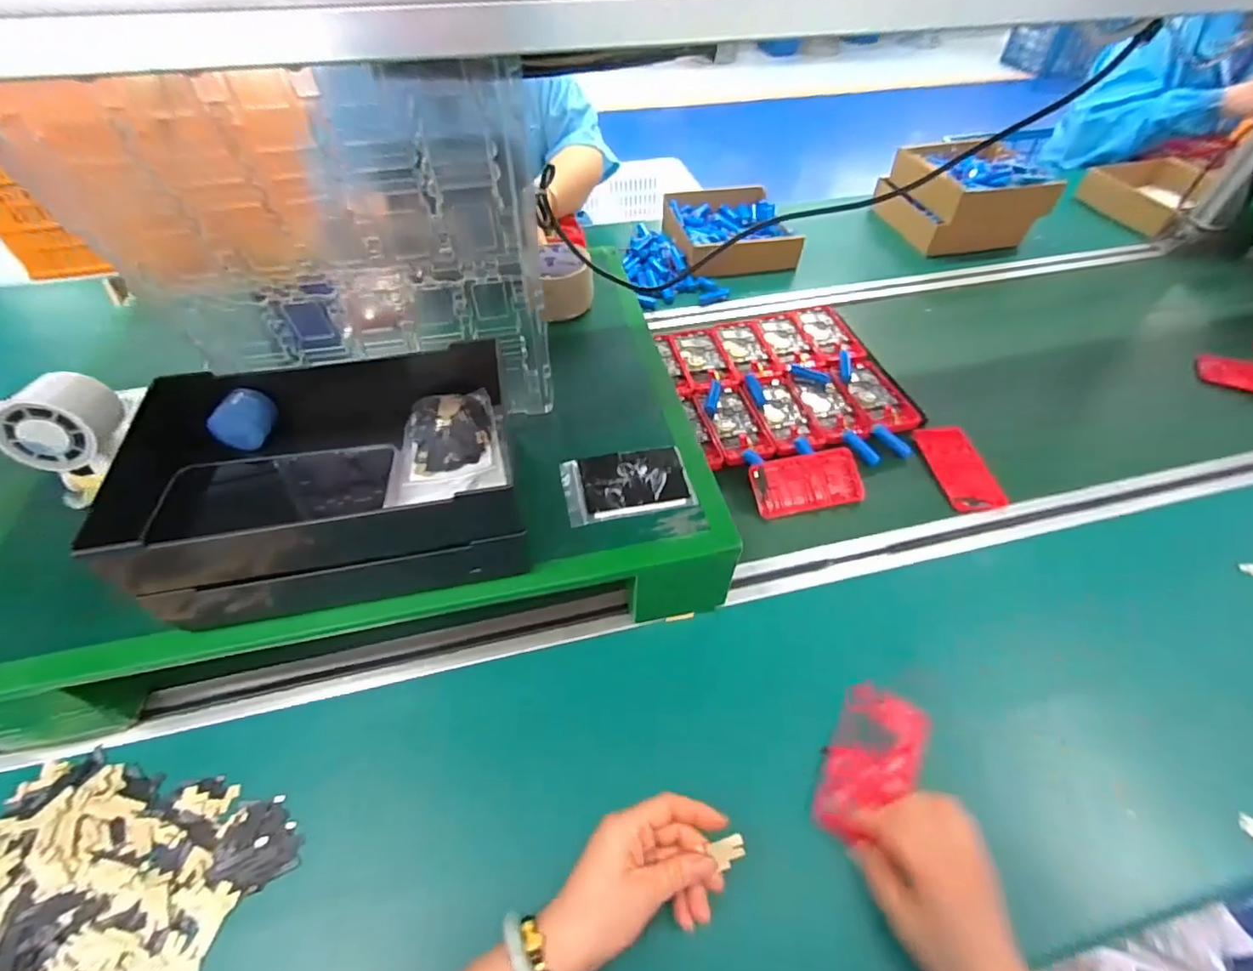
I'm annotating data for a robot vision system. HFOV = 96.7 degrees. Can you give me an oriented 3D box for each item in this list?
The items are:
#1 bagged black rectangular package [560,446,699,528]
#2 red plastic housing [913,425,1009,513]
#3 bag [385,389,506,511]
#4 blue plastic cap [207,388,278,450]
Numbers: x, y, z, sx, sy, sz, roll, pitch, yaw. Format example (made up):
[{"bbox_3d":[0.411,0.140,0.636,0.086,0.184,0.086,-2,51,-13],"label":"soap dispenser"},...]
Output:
[{"bbox_3d":[0.000,-0.002,0.497,0.110,0.006,0.071,-10,51,-9],"label":"bagged black rectangular package"},{"bbox_3d":[0.385,-0.024,0.649,0.061,0.010,0.129,-2,50,-3],"label":"red plastic housing"},{"bbox_3d":[-0.139,-0.032,0.438,0.080,0.015,0.109,-9,51,-8],"label":"bag"},{"bbox_3d":[-0.294,-0.050,0.427,0.029,0.032,0.043,0,50,-1],"label":"blue plastic cap"}]

